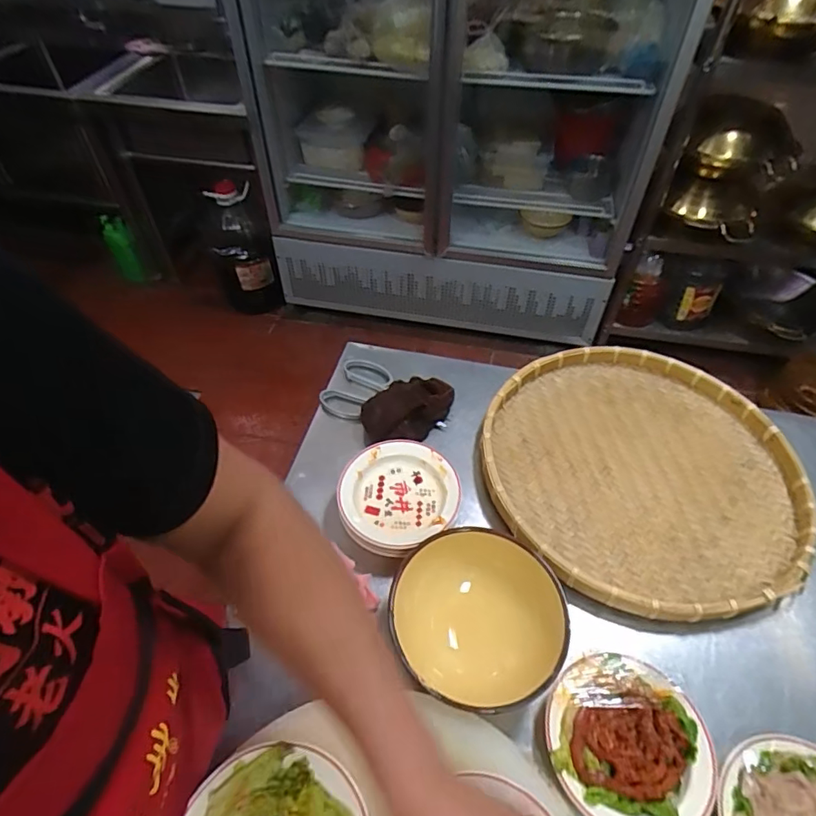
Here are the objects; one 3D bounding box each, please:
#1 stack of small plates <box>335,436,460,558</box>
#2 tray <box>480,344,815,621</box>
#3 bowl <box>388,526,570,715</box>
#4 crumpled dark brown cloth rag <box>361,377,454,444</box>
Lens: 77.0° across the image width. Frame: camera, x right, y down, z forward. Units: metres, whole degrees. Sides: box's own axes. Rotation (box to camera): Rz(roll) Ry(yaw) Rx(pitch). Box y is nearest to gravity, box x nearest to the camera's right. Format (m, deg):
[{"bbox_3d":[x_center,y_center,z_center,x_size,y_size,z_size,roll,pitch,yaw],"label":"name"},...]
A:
[{"bbox_3d":[-0.009,0.120,0.687,0.151,0.046,0.158,35,57,26],"label":"stack of small plates"},{"bbox_3d":[0.326,0.082,0.738,0.417,0.055,0.434,0,49,0],"label":"tray"},{"bbox_3d":[0.076,0.232,0.564,0.180,0.076,0.178,0,49,0],"label":"bowl"},{"bbox_3d":[0.009,0.000,0.781,0.172,0.054,0.095,-24,54,-20],"label":"crumpled dark brown cloth rag"}]

